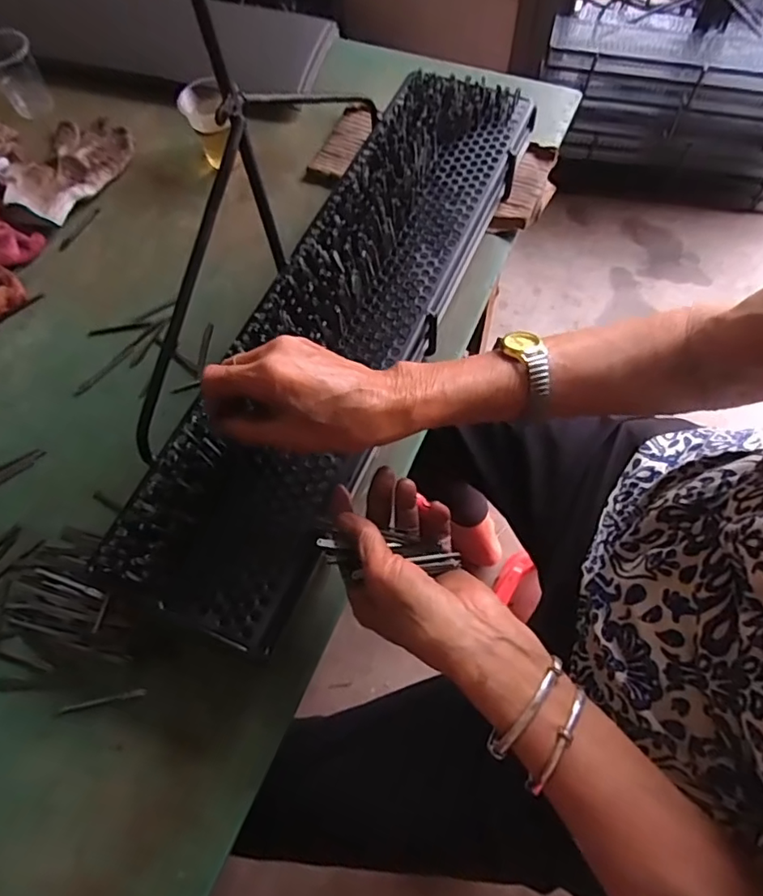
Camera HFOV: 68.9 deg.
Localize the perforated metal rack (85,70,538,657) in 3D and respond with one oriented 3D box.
[{"bbox_3d":[-0.023,-0.128,0.500,0.142,0.061,0.591,22,69,12],"label":"perforated metal rack"}]

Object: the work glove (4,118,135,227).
[{"bbox_3d":[-0.371,-0.332,0.658,0.113,0.028,0.164,17,66,11],"label":"work glove"}]

